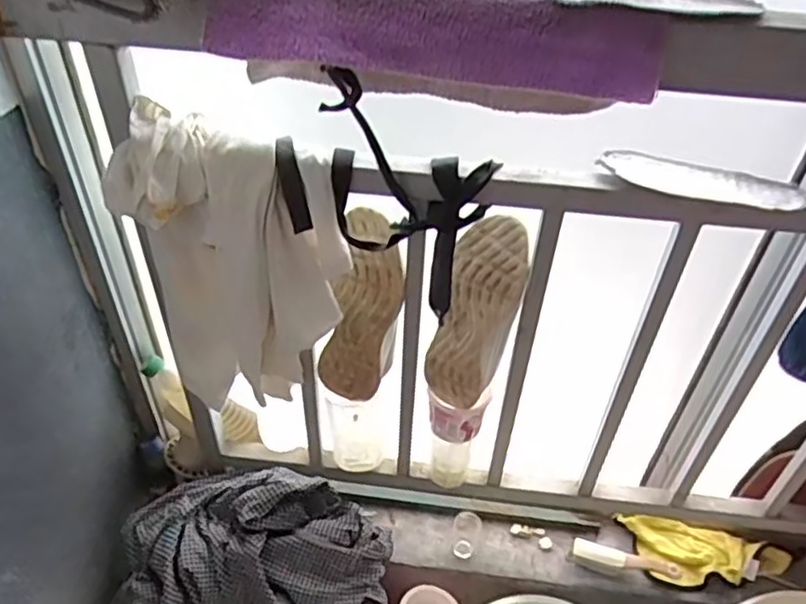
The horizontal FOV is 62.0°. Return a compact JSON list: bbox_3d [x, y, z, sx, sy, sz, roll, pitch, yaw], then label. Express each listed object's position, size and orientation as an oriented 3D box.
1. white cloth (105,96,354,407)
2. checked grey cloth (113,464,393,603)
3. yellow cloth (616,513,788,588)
[{"bbox_3d":[-0.171,-0.021,0.723,0.212,0.339,0.076,4,42,1],"label":"white cloth"},{"bbox_3d":[-0.212,0.372,0.950,0.379,0.237,0.203,1,42,-2],"label":"checked grey cloth"},{"bbox_3d":[0.464,0.384,1.025,0.247,0.024,0.097,7,42,4],"label":"yellow cloth"}]

